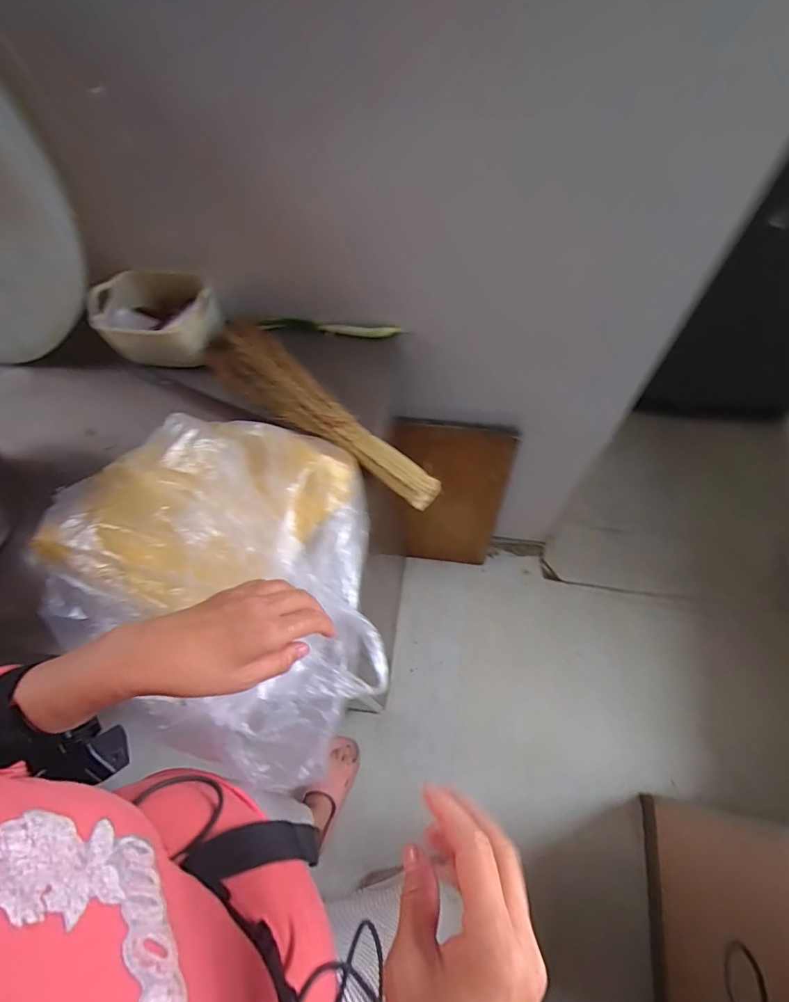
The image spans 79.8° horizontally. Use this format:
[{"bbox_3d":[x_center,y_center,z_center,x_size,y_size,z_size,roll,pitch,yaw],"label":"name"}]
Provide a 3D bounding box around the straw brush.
[{"bbox_3d":[-0.100,-0.107,0.584,0.084,0.045,0.355,-41,68,-16],"label":"straw brush"}]

